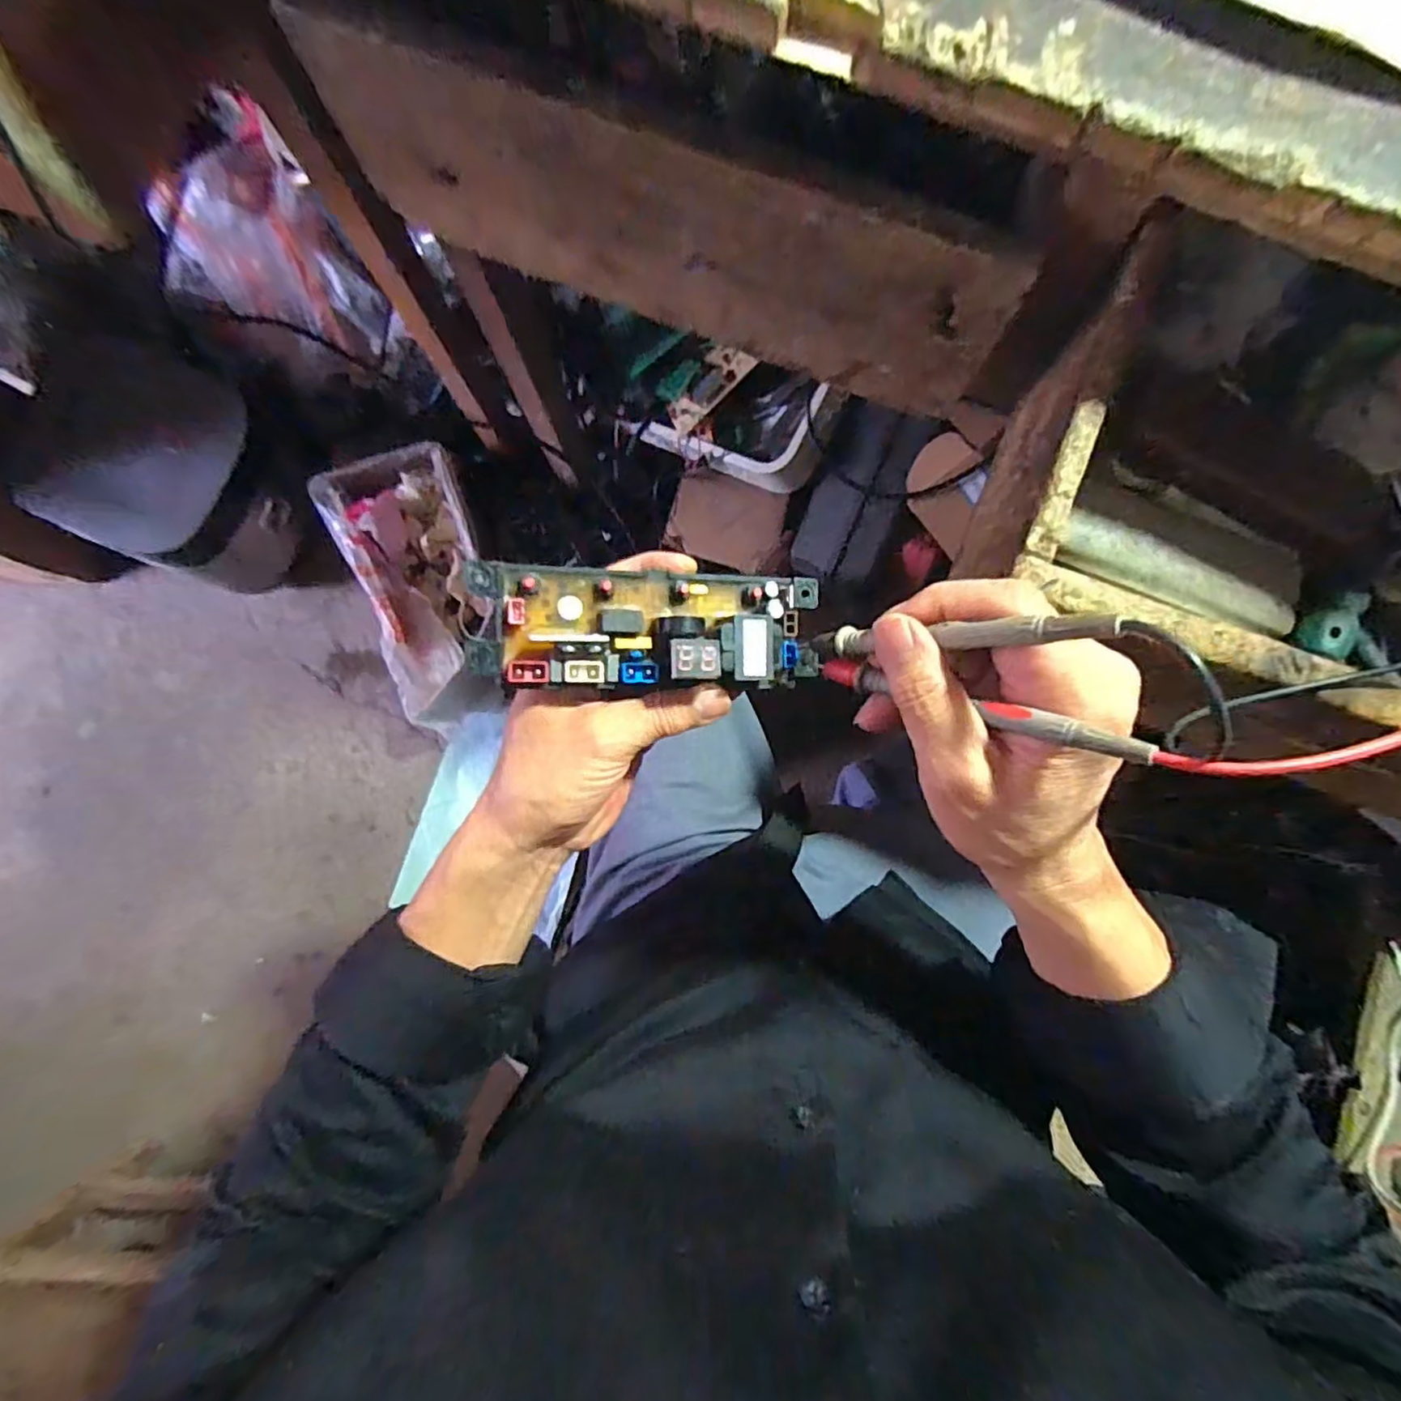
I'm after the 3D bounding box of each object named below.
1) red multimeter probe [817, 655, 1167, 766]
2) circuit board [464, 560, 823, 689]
[{"bbox_3d":[0.096,0.001,0.240,0.128,0.008,0.011,22,88,48],"label":"red multimeter probe"},{"bbox_3d":[-0.019,-0.034,0.290,0.157,0.029,0.054,0,87,-13],"label":"circuit board"}]

